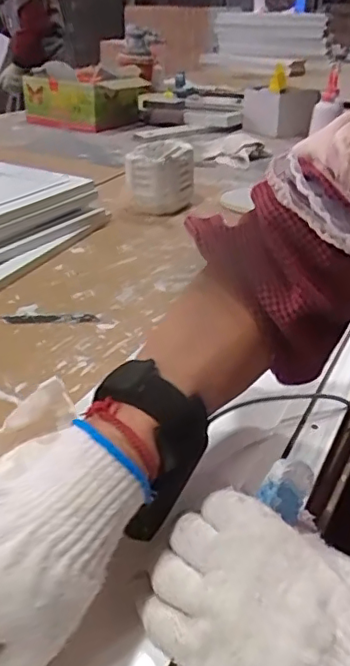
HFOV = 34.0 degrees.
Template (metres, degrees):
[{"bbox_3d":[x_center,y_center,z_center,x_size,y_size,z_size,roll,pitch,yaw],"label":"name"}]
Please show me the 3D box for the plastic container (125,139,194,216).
[{"bbox_3d":[-0.021,-0.232,0.863,0.093,0.089,0.096,1,30,0],"label":"plastic container"}]

